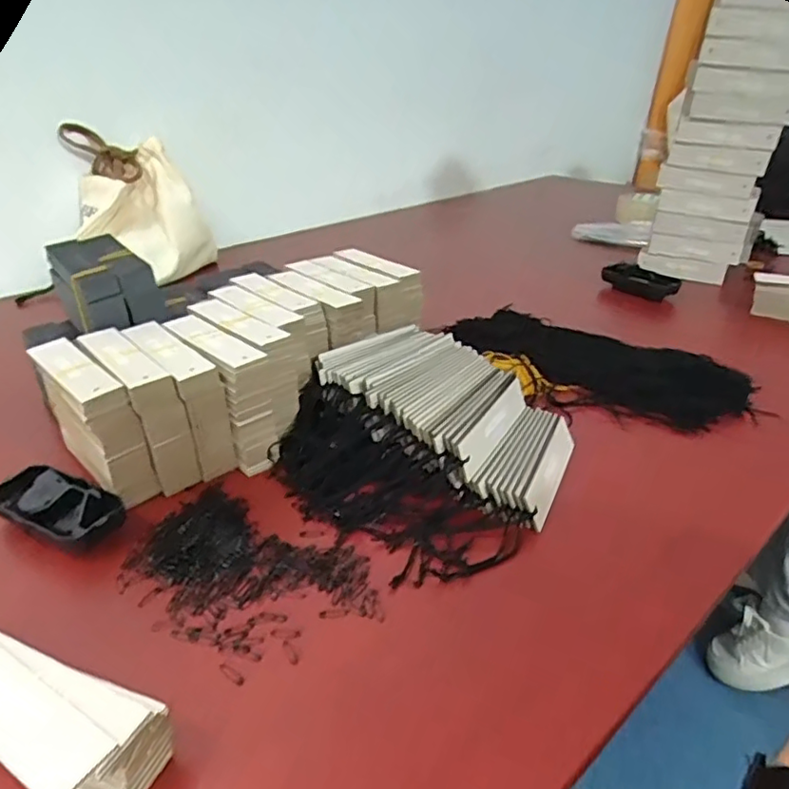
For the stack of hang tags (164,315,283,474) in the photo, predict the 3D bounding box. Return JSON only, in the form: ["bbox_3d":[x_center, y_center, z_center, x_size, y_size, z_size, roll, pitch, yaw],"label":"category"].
[{"bbox_3d":[-0.154,-0.004,0.544,0.040,0.102,0.128,-22,36,-36],"label":"stack of hang tags"}]

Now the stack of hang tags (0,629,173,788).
[{"bbox_3d":[-0.180,0.166,0.302,0.132,0.048,0.057,12,30,19],"label":"stack of hang tags"}]

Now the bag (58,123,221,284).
[{"bbox_3d":[-0.402,-0.291,0.954,0.179,0.195,0.107,9,31,17],"label":"bag"}]

